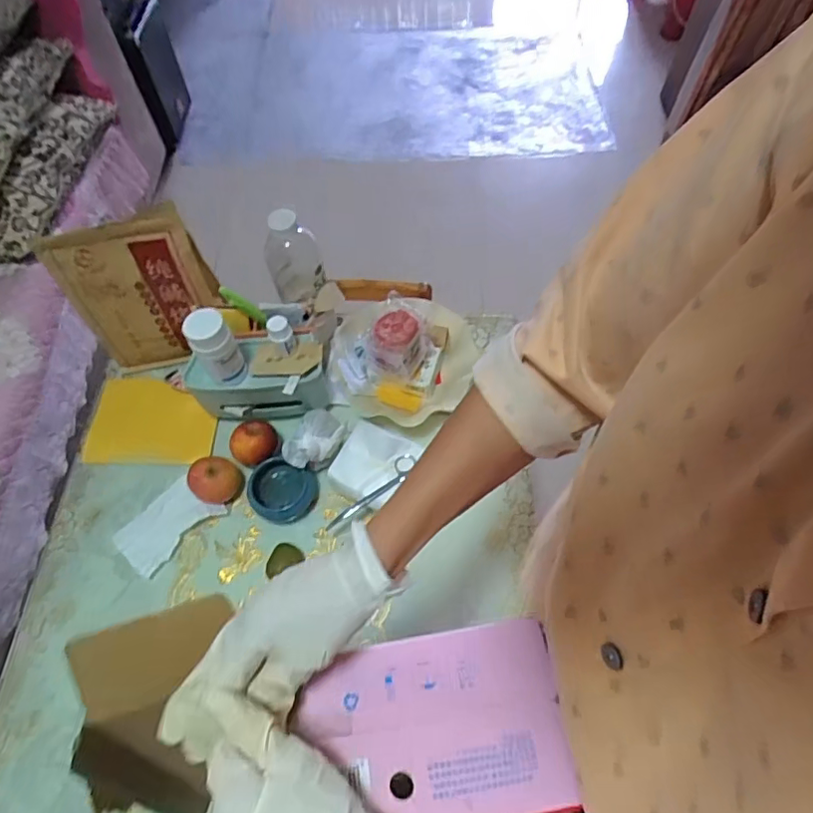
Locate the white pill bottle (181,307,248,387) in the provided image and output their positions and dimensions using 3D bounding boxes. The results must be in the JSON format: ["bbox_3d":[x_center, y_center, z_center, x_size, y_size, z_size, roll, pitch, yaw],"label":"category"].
[{"bbox_3d":[-0.249,-0.071,0.738,0.051,0.120,0.049,-1,61,2],"label":"white pill bottle"}]

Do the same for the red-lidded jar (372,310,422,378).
[{"bbox_3d":[-0.014,-0.090,0.826,0.071,0.077,0.081,18,63,12],"label":"red-lidded jar"}]

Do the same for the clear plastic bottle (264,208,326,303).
[{"bbox_3d":[-0.164,-0.208,0.809,0.080,0.177,0.067,-17,62,-7],"label":"clear plastic bottle"}]

